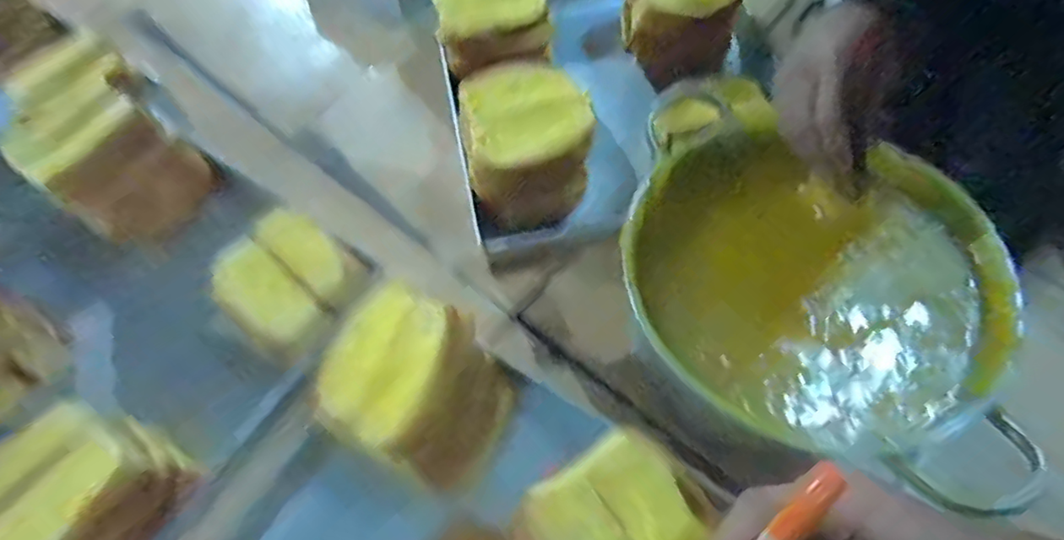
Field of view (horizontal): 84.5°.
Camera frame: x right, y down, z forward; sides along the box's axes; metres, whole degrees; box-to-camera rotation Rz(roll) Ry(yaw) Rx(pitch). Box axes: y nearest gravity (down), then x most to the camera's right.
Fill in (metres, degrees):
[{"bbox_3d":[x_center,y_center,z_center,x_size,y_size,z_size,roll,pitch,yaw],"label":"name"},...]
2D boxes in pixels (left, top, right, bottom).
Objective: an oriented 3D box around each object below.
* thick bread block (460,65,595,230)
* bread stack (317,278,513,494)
[{"bbox_3d":[-0.005,-0.143,0.636,0.132,0.096,0.145,-11,65,-2],"label":"thick bread block"},{"bbox_3d":[-0.104,0.107,0.524,0.158,0.117,0.134,27,69,15],"label":"bread stack"}]

